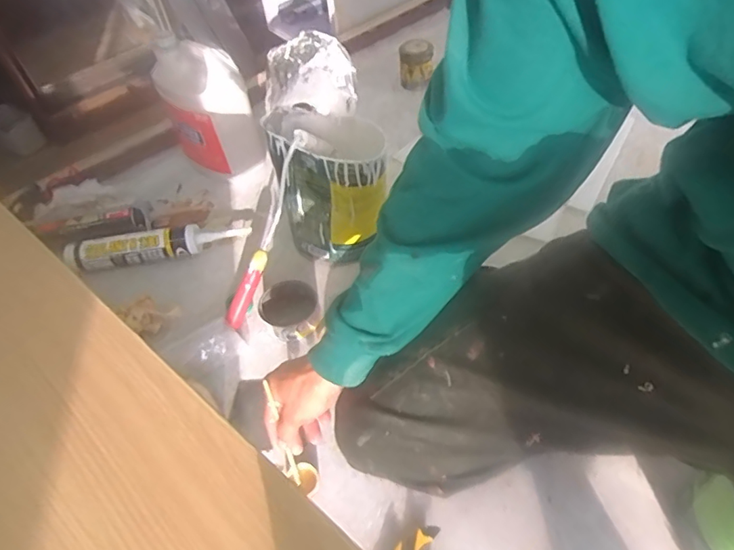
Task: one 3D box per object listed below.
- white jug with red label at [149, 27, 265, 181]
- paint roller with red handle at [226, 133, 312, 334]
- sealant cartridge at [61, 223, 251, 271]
[{"bbox_3d":[-0.296,-0.309,0.976,0.142,0.224,0.180,-22,52,-11],"label":"white jug with red label"},{"bbox_3d":[-0.140,-0.062,0.747,0.031,0.038,0.293,25,100,24],"label":"paint roller with red handle"},{"bbox_3d":[-0.353,-0.052,0.873,0.307,0.045,0.052,-10,50,-2],"label":"sealant cartridge"}]

